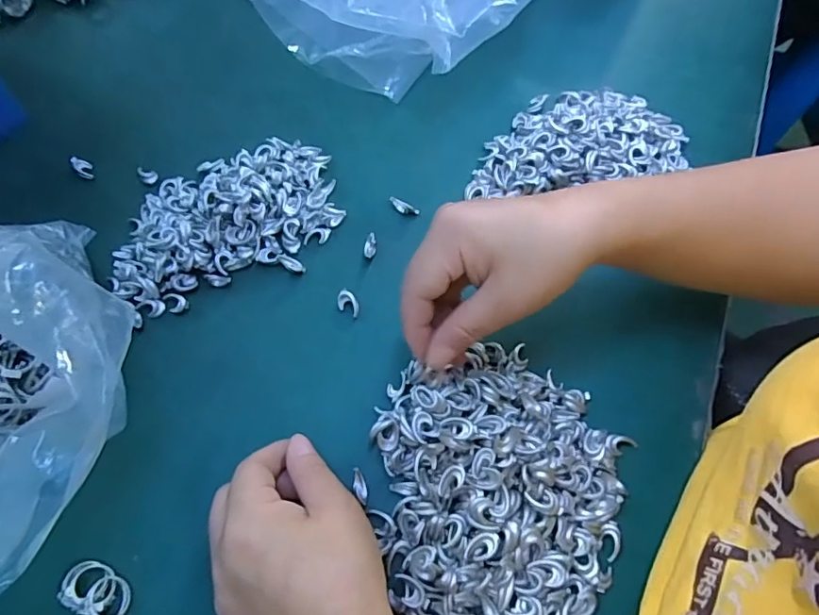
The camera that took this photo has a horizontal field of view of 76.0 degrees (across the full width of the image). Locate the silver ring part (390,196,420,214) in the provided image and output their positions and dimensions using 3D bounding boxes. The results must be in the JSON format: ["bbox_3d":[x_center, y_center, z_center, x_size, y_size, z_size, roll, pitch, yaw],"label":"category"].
[{"bbox_3d":[-0.004,-0.075,0.387,0.024,0.004,0.008,27,67,11],"label":"silver ring part"}]

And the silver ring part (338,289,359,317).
[{"bbox_3d":[-0.041,-0.003,0.352,0.013,0.004,0.019,-14,66,-8],"label":"silver ring part"}]

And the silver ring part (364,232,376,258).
[{"bbox_3d":[-0.028,-0.045,0.372,0.008,0.004,0.020,2,65,-1],"label":"silver ring part"}]

